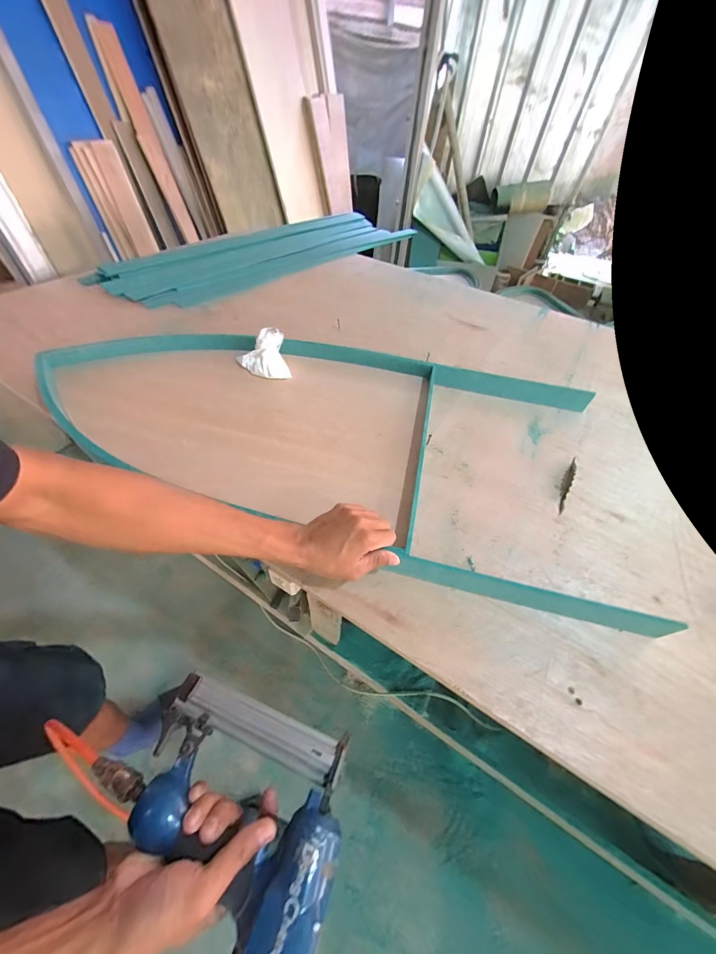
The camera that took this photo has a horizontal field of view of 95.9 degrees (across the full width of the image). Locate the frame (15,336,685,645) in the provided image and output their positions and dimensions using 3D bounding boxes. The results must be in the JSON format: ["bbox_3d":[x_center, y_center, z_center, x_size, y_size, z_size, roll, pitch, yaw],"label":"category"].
[{"bbox_3d":[-0.086,-0.110,0.617,1.095,0.041,0.509,13,51,5],"label":"frame"}]

